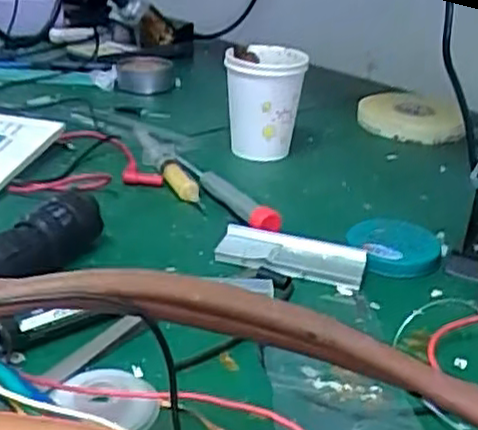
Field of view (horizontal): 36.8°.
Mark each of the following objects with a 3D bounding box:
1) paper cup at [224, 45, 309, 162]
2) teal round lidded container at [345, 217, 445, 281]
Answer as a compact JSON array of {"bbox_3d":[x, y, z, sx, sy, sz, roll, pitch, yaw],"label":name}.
[{"bbox_3d":[0.021,-0.100,0.637,0.061,0.088,0.081,1,26,-6],"label":"paper cup"},{"bbox_3d":[0.106,0.022,0.489,0.062,0.016,0.053,5,26,3],"label":"teal round lidded container"}]

